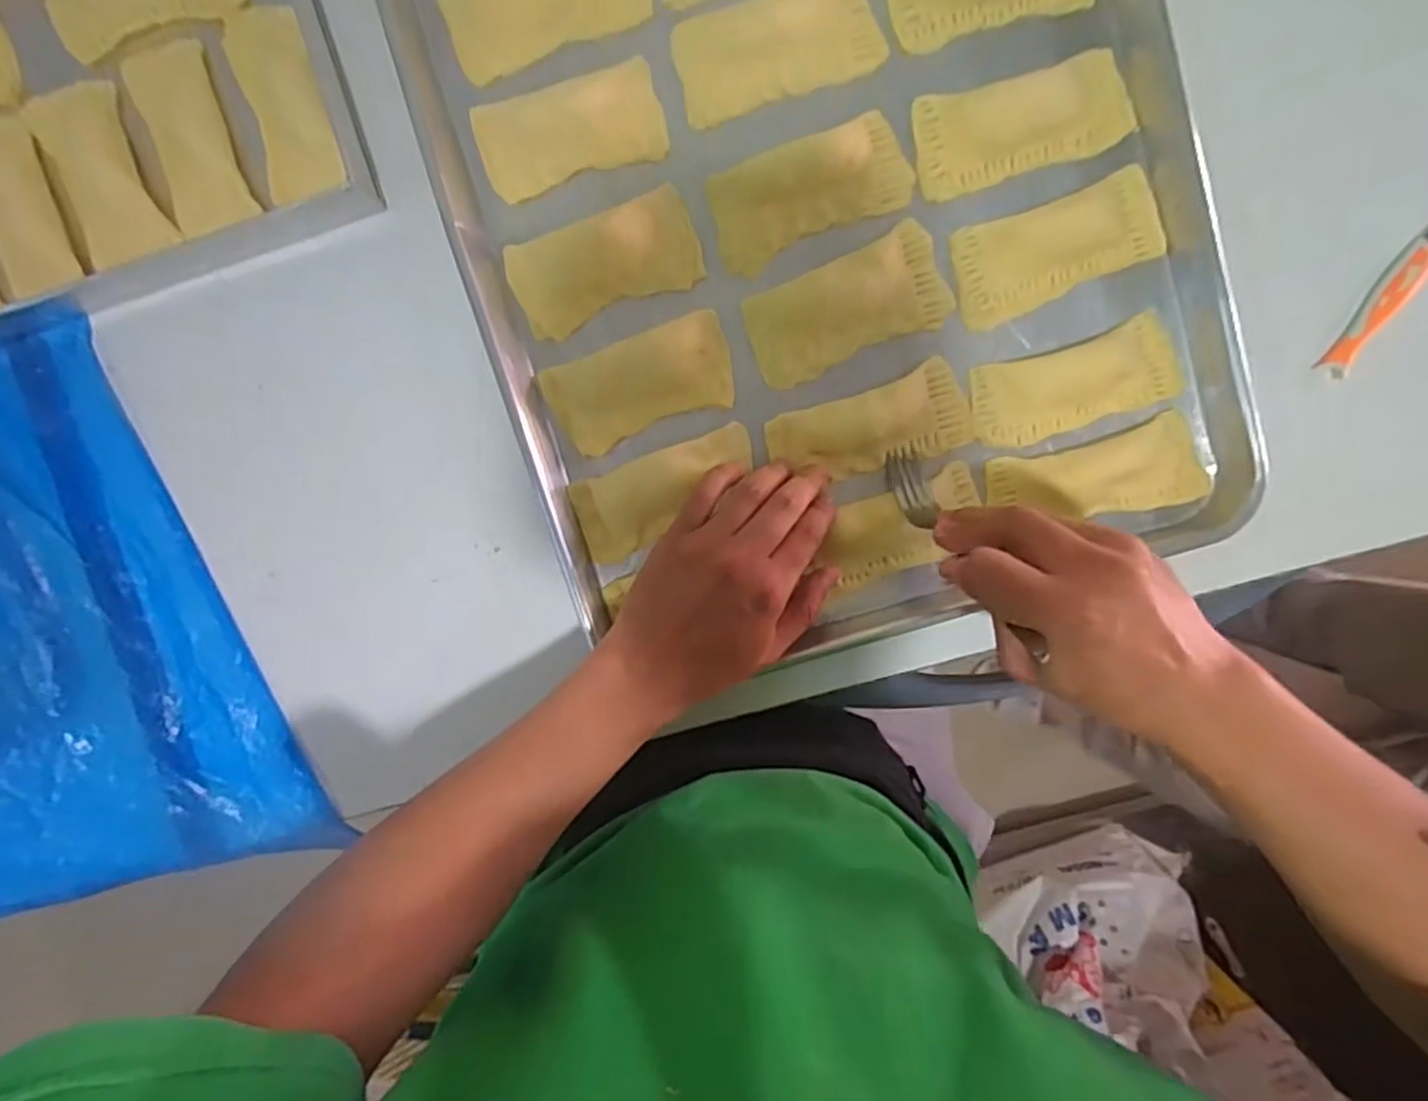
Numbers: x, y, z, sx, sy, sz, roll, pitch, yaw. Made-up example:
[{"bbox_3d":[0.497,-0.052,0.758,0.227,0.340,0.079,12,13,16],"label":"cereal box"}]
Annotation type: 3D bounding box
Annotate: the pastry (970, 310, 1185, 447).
[{"bbox_3d":[0.216,-0.100,0.424,0.121,0.006,0.050,-17,95,3],"label":"pastry"}]

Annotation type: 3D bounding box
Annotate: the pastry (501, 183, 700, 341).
[{"bbox_3d":[-0.064,-0.167,0.413,0.109,0.016,0.053,-21,95,3],"label":"pastry"}]

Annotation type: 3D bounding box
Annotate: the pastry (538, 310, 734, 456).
[{"bbox_3d":[-0.043,-0.098,0.421,0.108,0.012,0.054,-20,95,3],"label":"pastry"}]

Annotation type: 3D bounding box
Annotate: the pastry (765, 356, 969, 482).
[{"bbox_3d":[0.094,-0.075,0.425,0.120,0.018,0.054,-12,95,2],"label":"pastry"}]

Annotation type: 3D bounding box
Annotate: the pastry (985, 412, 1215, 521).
[{"bbox_3d":[0.231,-0.045,0.422,0.127,0.013,0.052,-11,95,2],"label":"pastry"}]

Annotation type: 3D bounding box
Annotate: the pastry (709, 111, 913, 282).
[{"bbox_3d":[0.056,-0.207,0.407,0.114,0.016,0.054,-21,95,3],"label":"pastry"}]

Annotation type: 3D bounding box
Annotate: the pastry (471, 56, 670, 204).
[{"bbox_3d":[-0.083,-0.243,0.410,0.106,0.006,0.051,-17,95,3],"label":"pastry"}]

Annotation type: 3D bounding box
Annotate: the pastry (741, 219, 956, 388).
[{"bbox_3d":[0.079,-0.142,0.410,0.117,0.019,0.057,-22,95,3],"label":"pastry"}]

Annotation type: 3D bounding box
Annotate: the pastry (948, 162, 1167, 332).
[{"bbox_3d":[0.202,-0.178,0.417,0.119,0.005,0.056,-20,95,3],"label":"pastry"}]

